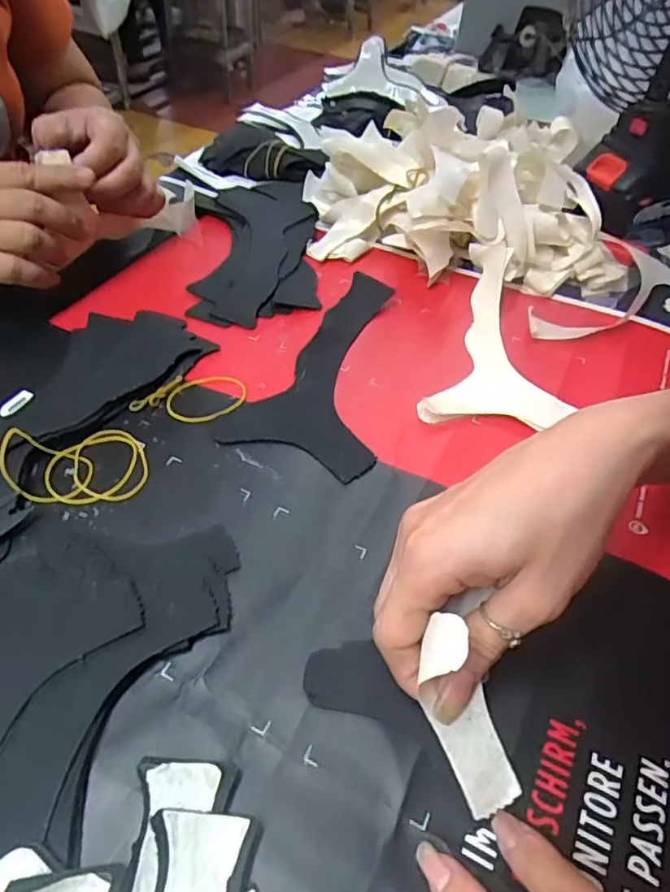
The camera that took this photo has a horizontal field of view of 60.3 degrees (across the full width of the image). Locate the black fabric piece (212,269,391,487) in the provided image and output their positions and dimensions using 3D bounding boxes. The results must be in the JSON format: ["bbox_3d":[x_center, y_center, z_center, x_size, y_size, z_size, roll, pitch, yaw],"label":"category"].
[{"bbox_3d":[-0.001,-0.059,0.386,0.091,0.014,0.178,16,49,10],"label":"black fabric piece"}]

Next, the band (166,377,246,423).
[{"bbox_3d":[-0.081,-0.031,0.363,0.050,0.004,0.041,-21,53,-21],"label":"band"}]

